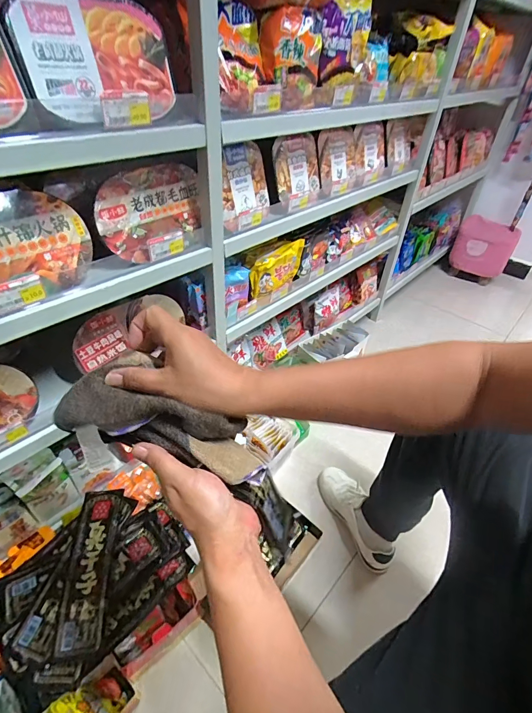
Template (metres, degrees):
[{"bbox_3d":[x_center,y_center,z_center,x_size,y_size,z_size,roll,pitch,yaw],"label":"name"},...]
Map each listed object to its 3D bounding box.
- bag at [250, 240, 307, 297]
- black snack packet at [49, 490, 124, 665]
[{"bbox_3d":[0.027,-0.223,0.919,0.029,0.113,0.186,34,49,31],"label":"bag"},{"bbox_3d":[-0.316,0.375,0.655,0.069,0.019,0.265,4,48,-14],"label":"black snack packet"}]

